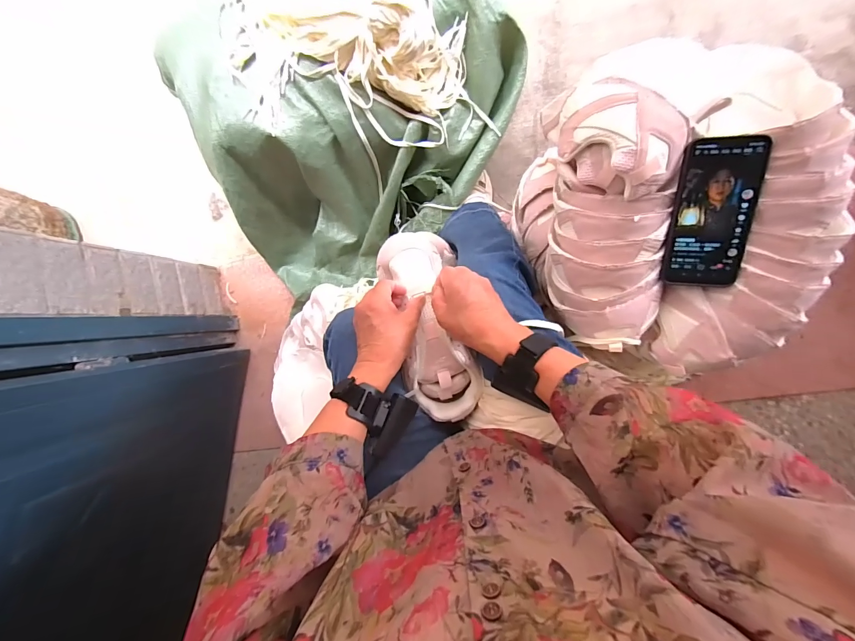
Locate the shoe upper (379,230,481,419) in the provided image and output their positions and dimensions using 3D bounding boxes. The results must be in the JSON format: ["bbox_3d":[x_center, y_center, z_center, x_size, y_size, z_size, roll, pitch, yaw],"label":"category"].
[{"bbox_3d":[0.007,0.008,0.490,0.096,0.101,0.242,-13,84,6],"label":"shoe upper"}]

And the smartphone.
[{"bbox_3d":[0.333,-0.121,0.420,0.081,0.009,0.166,4,111,20],"label":"smartphone"}]

